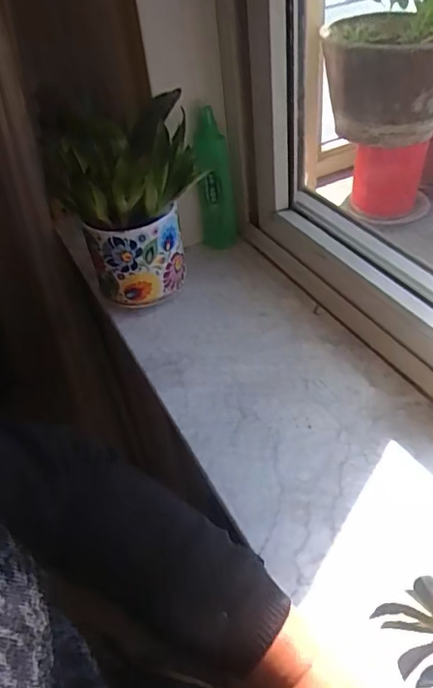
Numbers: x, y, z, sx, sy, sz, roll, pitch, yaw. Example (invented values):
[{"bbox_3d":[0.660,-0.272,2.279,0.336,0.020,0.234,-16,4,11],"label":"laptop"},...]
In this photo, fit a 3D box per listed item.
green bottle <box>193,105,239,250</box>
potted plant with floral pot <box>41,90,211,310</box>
[{"bbox_3d":[0.000,-0.227,0.788,0.055,0.186,0.050,-6,41,2],"label":"green bottle"},{"bbox_3d":[-0.107,-0.170,0.704,0.168,0.236,0.124,-16,42,-9],"label":"potted plant with floral pot"}]

